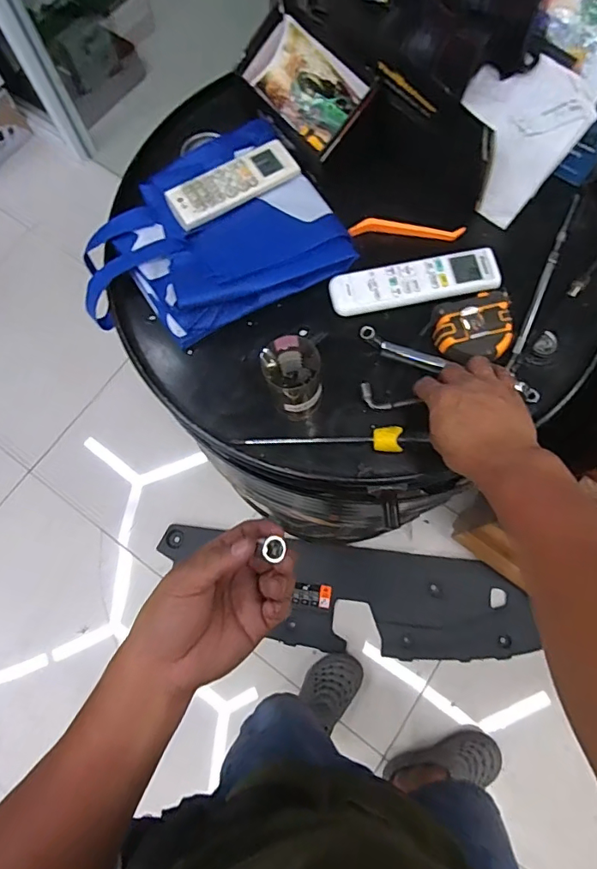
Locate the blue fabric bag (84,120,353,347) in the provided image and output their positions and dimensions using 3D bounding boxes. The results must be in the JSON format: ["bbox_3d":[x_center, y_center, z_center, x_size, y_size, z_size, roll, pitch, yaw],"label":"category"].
[{"bbox_3d":[-0.114,-0.230,0.556,0.290,0.041,0.241,-25,74,-6],"label":"blue fabric bag"}]

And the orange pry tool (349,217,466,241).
[{"bbox_3d":[0.123,-0.234,0.559,0.127,0.012,0.018,3,73,2],"label":"orange pry tool"}]

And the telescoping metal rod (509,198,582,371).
[{"bbox_3d":[0.271,-0.170,0.539,0.010,0.006,0.238,25,75,9],"label":"telescoping metal rod"}]

